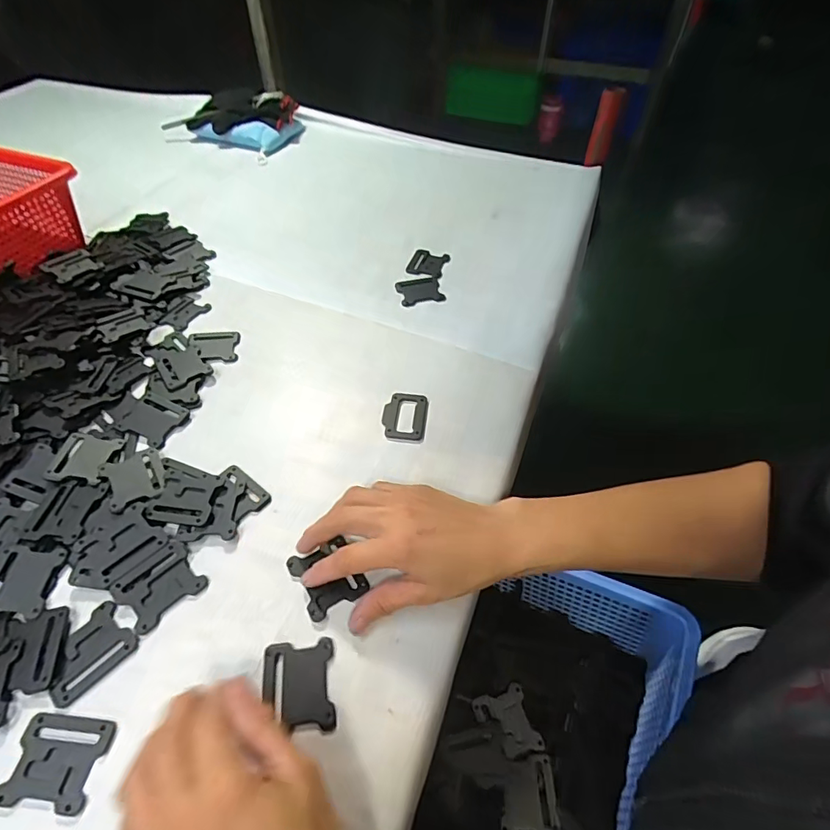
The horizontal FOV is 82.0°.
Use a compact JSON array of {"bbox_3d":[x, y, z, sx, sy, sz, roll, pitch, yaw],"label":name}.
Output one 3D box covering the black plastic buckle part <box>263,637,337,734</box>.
[{"bbox_3d":[-0.072,0.167,0.296,0.043,0.006,0.051,-7,51,-4],"label":"black plastic buckle part"}]

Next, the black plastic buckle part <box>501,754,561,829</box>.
[{"bbox_3d":[0.084,0.282,0.354,0.038,0.011,0.047,2,50,0],"label":"black plastic buckle part"}]

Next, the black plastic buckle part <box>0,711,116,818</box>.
[{"bbox_3d":[-0.206,0.197,0.273,0.051,0.004,0.044,4,51,5],"label":"black plastic buckle part"}]

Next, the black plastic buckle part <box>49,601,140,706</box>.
[{"bbox_3d":[-0.210,0.152,0.307,0.042,0.004,0.050,34,59,26],"label":"black plastic buckle part"}]

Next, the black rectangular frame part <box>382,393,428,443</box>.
[{"bbox_3d":[-0.009,0.001,0.429,0.038,0.004,0.053,5,51,5],"label":"black rectangular frame part"}]

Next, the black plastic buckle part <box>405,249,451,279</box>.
[{"bbox_3d":[0.015,-0.189,0.596,0.048,0.009,0.048,13,52,12],"label":"black plastic buckle part"}]

